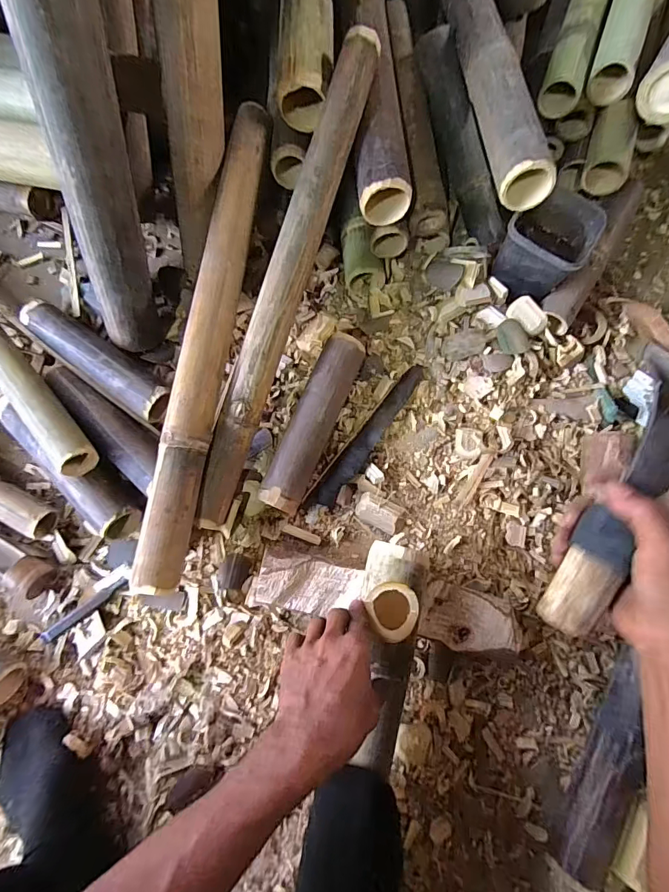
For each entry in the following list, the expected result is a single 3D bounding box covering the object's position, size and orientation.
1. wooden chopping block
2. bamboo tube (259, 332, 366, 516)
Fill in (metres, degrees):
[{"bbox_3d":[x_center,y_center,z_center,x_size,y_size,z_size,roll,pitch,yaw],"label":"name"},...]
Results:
[{"bbox_3d":[0.060,0.199,0.543,0.338,0.052,0.076,9,76,4],"label":"wooden chopping block"},{"bbox_3d":[-0.029,-0.034,0.590,0.055,0.069,0.255,23,77,7],"label":"bamboo tube"}]

